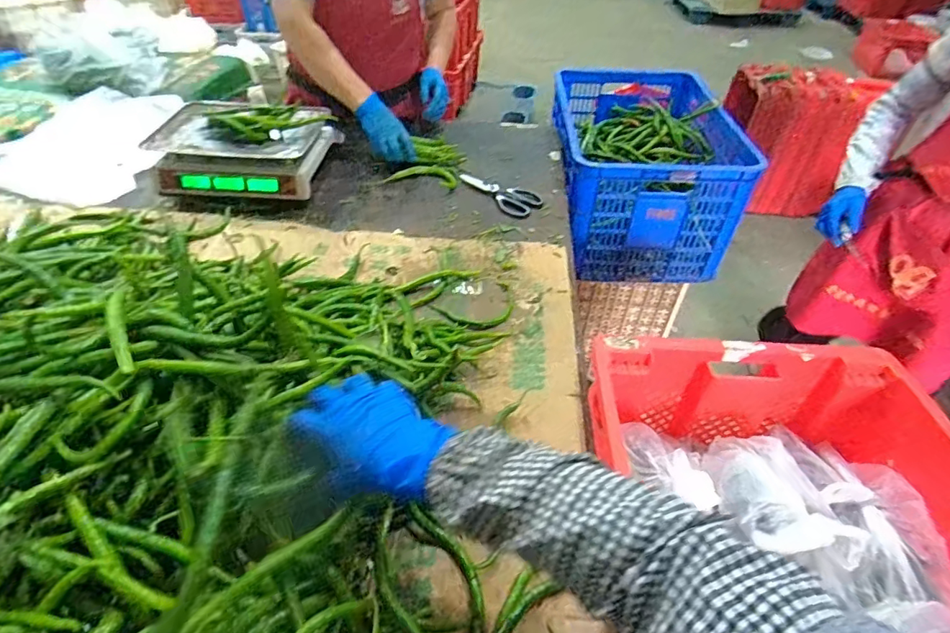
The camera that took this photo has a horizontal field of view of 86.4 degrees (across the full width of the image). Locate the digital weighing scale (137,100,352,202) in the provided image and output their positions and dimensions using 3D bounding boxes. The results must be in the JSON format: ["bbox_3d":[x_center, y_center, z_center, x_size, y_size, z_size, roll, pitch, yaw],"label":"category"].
[{"bbox_3d":[-0.497,-0.370,1.110,0.334,0.119,0.297,2,44,0],"label":"digital weighing scale"}]

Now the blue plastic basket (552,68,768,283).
[{"bbox_3d":[0.435,-0.415,1.388,0.428,0.331,0.644,6,44,5],"label":"blue plastic basket"}]

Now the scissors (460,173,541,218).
[{"bbox_3d":[0.053,-0.279,1.101,0.090,0.014,0.213,-31,53,-30],"label":"scissors"}]

